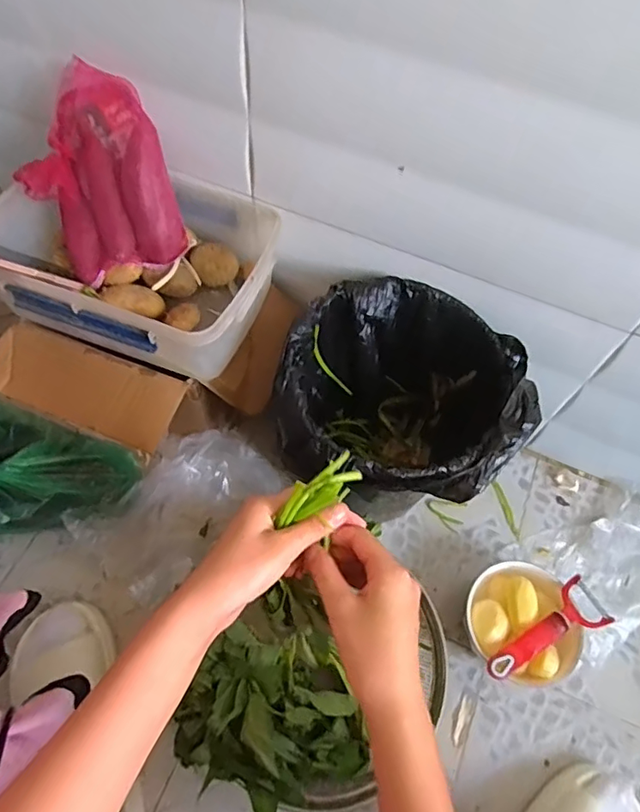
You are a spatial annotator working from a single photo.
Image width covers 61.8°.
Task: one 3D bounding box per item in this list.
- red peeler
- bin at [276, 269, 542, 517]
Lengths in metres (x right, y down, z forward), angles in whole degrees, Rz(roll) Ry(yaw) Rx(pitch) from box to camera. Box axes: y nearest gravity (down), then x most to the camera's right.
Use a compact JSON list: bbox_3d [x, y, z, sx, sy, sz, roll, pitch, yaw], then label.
[{"bbox_3d":[0.266,0.271,0.632,0.164,0.017,0.061,-27,66,-17],"label":"red peeler"},{"bbox_3d":[0.089,0.017,0.659,0.253,0.244,0.245,30,64,13],"label":"bin"}]

